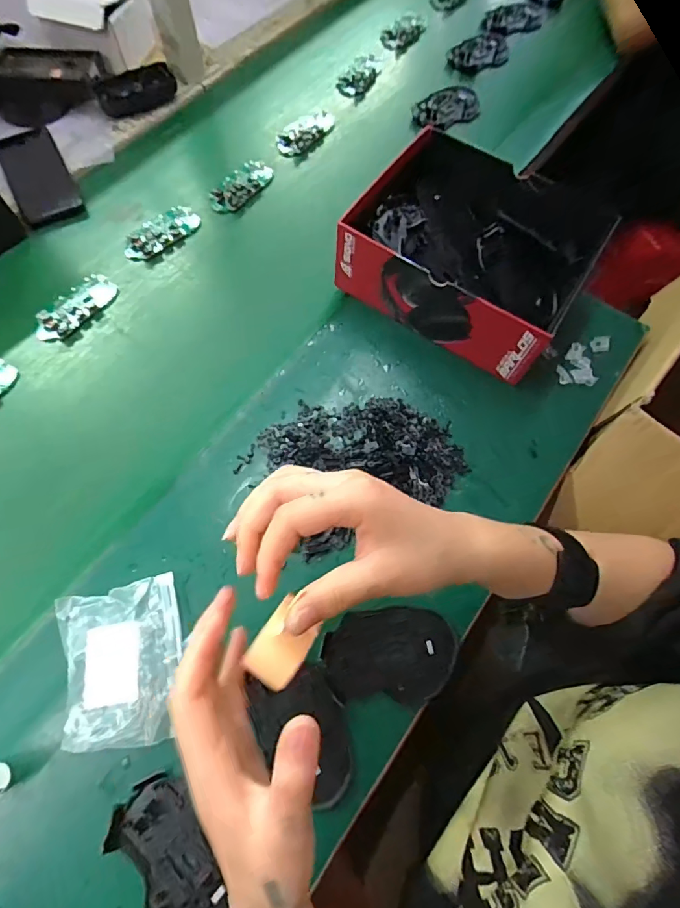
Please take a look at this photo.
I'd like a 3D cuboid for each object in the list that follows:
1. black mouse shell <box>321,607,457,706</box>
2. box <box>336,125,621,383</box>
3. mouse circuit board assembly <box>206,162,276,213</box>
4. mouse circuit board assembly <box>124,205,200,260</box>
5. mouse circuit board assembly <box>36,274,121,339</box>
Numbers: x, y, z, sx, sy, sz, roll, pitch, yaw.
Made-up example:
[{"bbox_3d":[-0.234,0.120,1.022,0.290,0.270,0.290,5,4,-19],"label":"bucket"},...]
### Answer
[{"bbox_3d":[0.043,0.170,0.390,0.110,0.013,0.071,2,67,0],"label":"black mouse shell"},{"bbox_3d":[0.143,-0.220,0.505,0.232,0.092,0.190,33,71,12],"label":"box"},{"bbox_3d":[-0.128,-0.348,0.601,0.047,0.017,0.093,35,71,13],"label":"mouse circuit board assembly"},{"bbox_3d":[-0.219,-0.274,0.566,0.042,0.014,0.101,38,72,14],"label":"mouse circuit board assembly"},{"bbox_3d":[-0.299,-0.166,0.520,0.039,0.013,0.099,35,71,12],"label":"mouse circuit board assembly"}]

